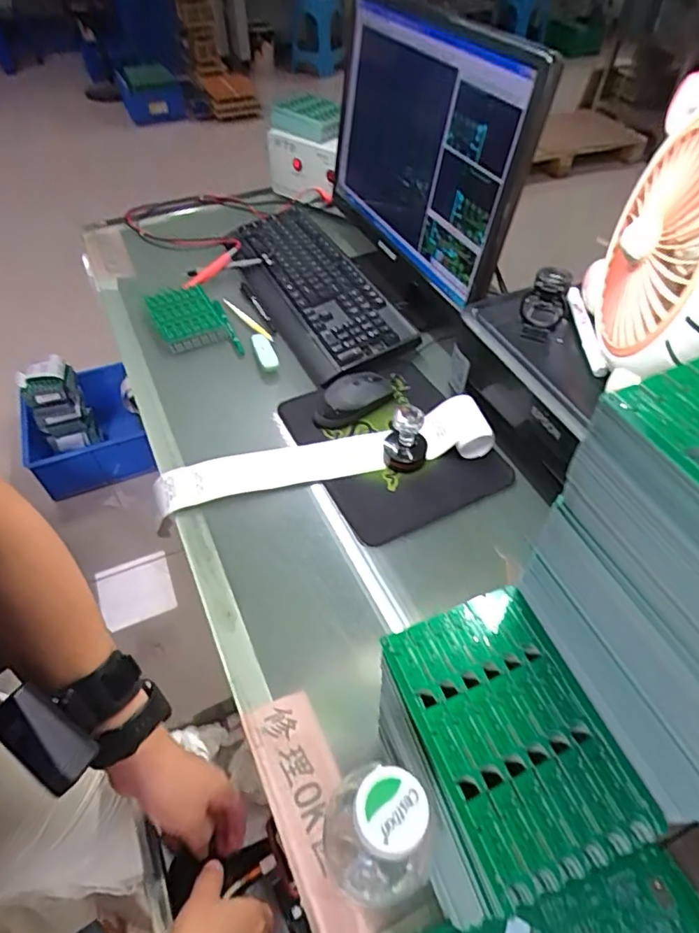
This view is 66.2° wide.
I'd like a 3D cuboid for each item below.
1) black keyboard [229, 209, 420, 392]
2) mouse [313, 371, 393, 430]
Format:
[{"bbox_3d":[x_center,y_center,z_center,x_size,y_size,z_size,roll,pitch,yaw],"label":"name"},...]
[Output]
[{"bbox_3d":[-0.067,-0.294,0.858,0.162,0.041,0.438,-22,54,-18],"label":"black keyboard"},{"bbox_3d":[0.003,-0.089,0.689,0.117,0.038,0.055,-28,56,-22],"label":"mouse"}]

